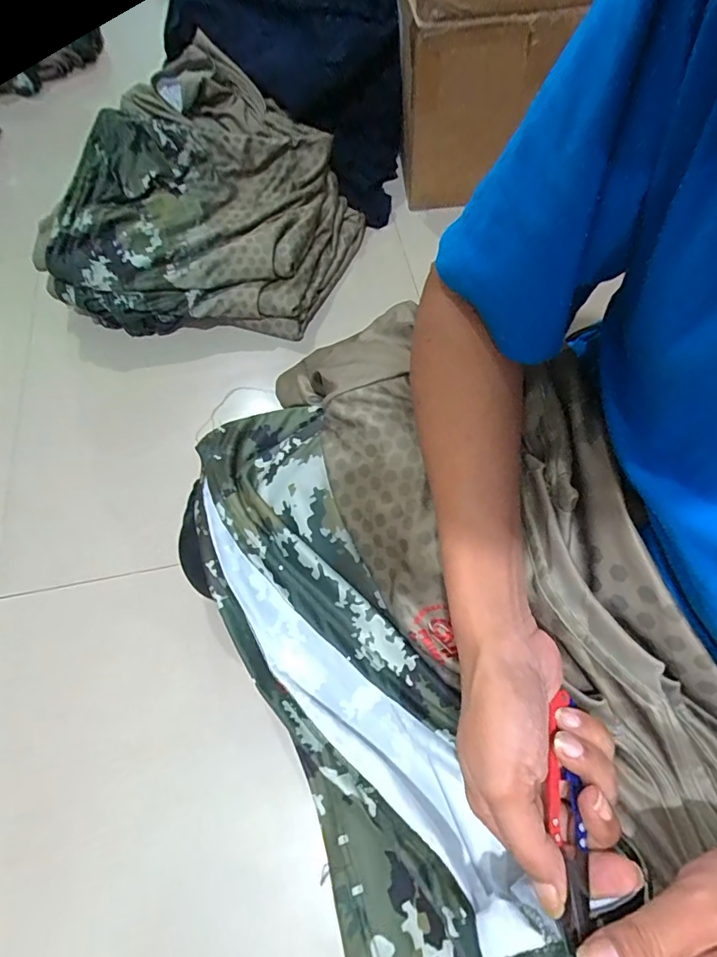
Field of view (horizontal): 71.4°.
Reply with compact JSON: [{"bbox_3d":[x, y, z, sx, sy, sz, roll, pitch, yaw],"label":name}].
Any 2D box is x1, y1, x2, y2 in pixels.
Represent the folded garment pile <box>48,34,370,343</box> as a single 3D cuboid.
[{"bbox_3d":[-0.217,-0.394,0.716,0.419,0.223,0.305,-4,64,1],"label":"folded garment pile"}]

